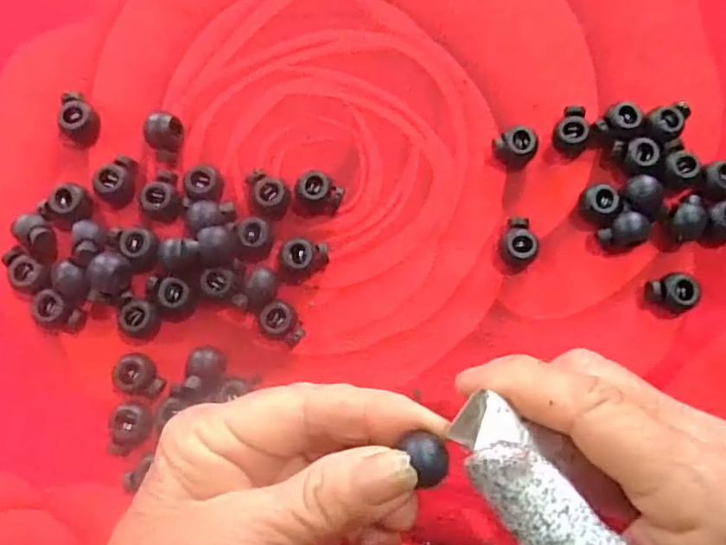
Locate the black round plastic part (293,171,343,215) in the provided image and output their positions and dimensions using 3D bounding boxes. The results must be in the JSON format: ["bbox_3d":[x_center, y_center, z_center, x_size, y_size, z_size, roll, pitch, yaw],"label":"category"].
[{"bbox_3d":[-0.018,-0.031,0.245,0.018,0.012,0.015,22,81,1],"label":"black round plastic part"}]

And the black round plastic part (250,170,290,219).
[{"bbox_3d":[-0.038,-0.030,0.244,0.017,0.011,0.014,24,81,2],"label":"black round plastic part"}]

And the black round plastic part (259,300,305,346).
[{"bbox_3d":[-0.032,0.020,0.237,0.014,0.012,0.018,-37,84,-7],"label":"black round plastic part"}]

